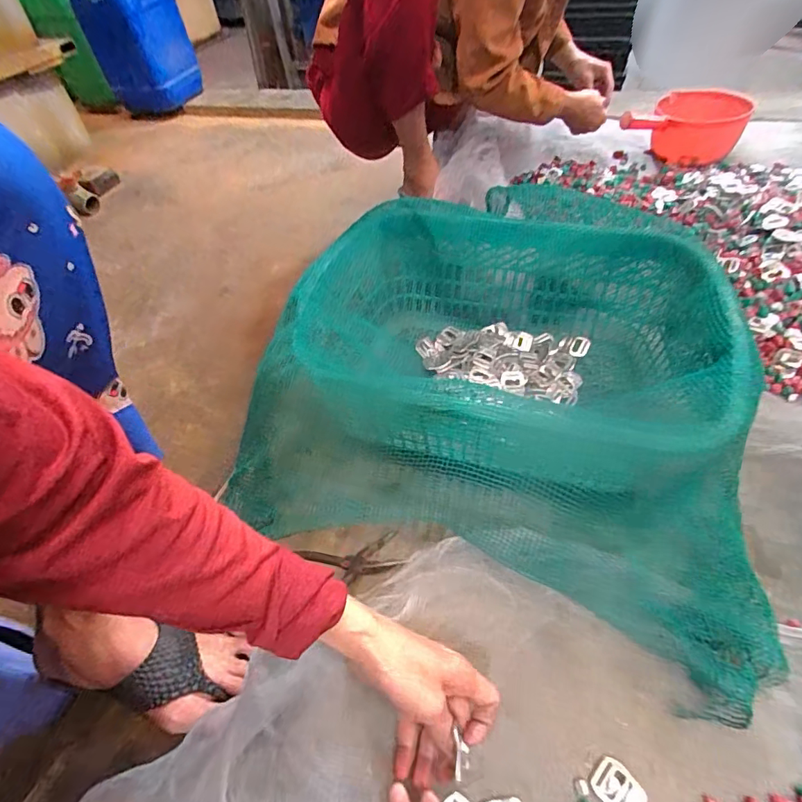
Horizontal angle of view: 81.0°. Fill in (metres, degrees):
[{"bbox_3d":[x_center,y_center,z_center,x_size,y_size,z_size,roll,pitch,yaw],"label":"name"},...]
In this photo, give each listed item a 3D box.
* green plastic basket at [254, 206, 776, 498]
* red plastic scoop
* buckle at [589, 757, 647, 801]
[{"bbox_3d":[0.119,-0.088,0.593,0.450,0.159,0.364,7,50,12],"label":"green plastic basket"},{"bbox_3d":[0.613,-0.609,1.043,0.244,0.109,0.194,11,51,15],"label":"red plastic scoop"},{"bbox_3d":[0.173,0.306,0.370,0.040,0.008,0.029,28,57,27],"label":"buckle"}]

